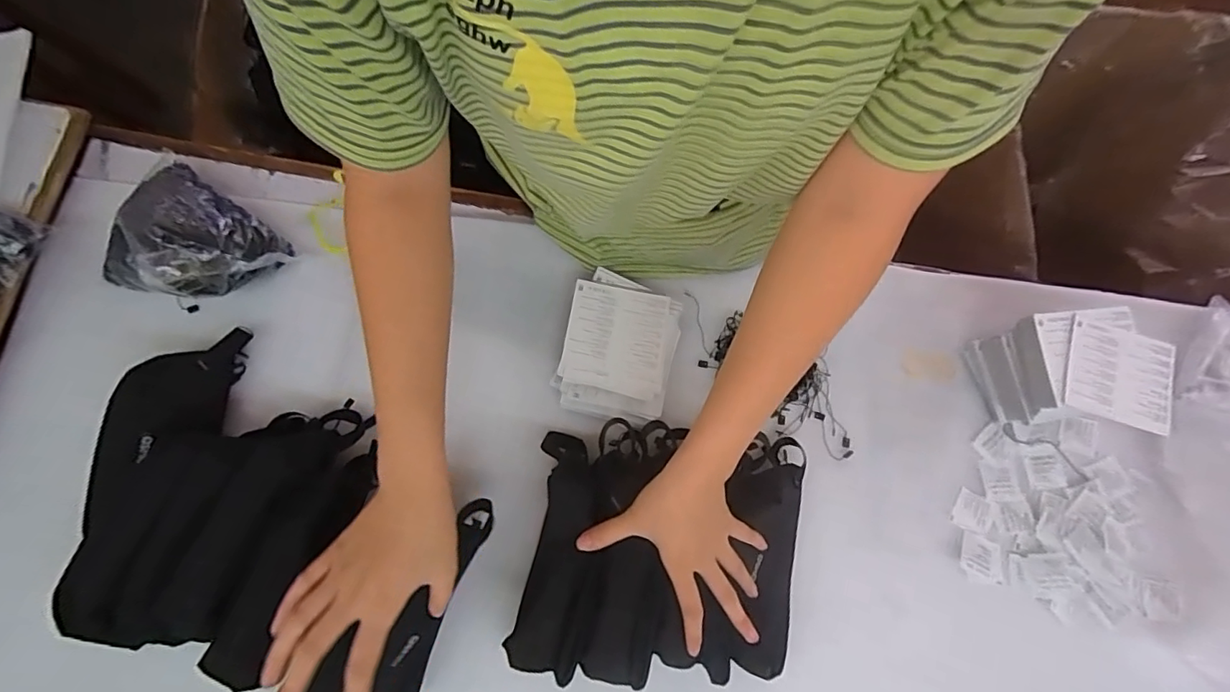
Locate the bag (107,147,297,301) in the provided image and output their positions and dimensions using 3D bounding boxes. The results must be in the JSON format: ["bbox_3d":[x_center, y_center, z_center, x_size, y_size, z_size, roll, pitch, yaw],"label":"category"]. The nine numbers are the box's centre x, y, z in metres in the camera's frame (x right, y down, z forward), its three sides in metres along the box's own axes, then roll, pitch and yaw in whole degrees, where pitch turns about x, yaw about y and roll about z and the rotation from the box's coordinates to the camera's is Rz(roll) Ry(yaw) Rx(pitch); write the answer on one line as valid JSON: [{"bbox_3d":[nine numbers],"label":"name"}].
[{"bbox_3d":[-0.436,-0.102,0.540,0.157,0.089,0.134,35,78,6],"label":"bag"}]

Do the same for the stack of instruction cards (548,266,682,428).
[{"bbox_3d":[0.005,0.001,0.572,0.115,0.042,0.148,15,77,2],"label":"stack of instruction cards"}]

